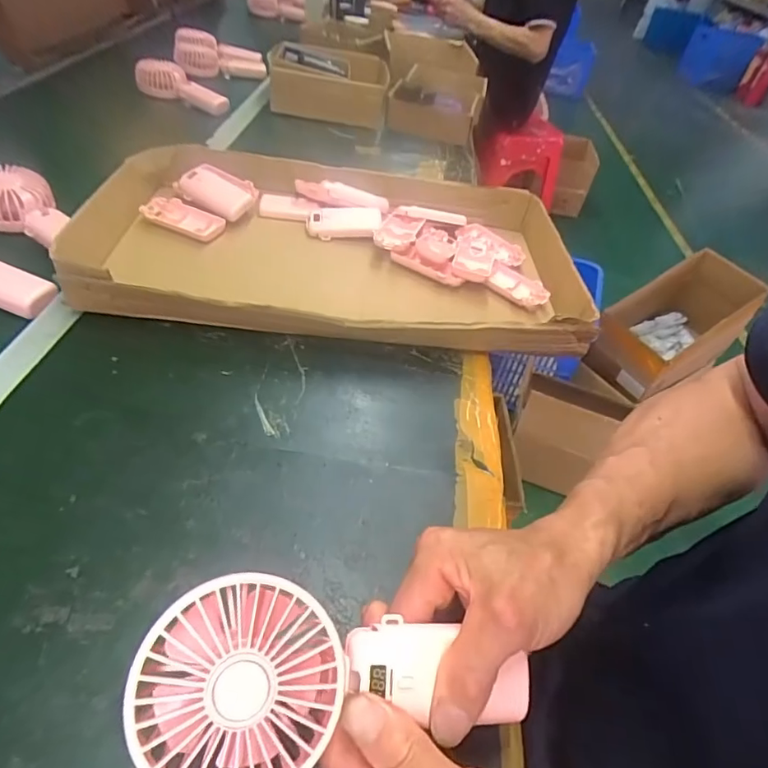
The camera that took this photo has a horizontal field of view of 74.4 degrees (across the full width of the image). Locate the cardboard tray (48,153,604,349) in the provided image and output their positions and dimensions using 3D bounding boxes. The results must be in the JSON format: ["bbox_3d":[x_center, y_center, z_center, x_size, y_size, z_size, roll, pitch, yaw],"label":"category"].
[{"bbox_3d":[-0.052,-0.166,0.580,0.499,0.058,0.327,1,46,-6],"label":"cardboard tray"}]

